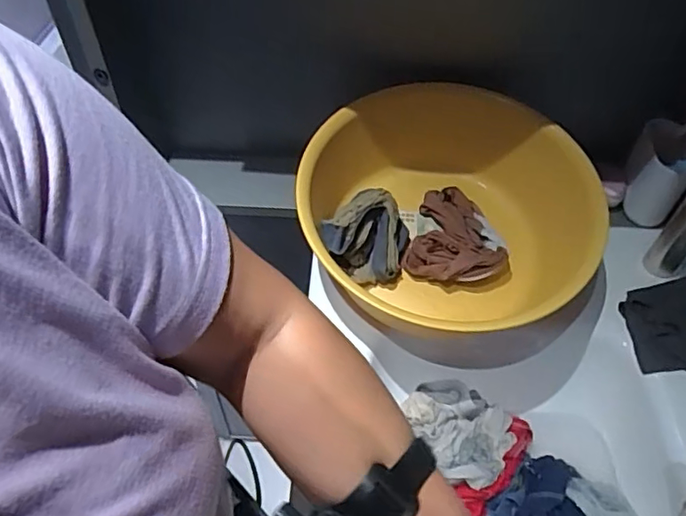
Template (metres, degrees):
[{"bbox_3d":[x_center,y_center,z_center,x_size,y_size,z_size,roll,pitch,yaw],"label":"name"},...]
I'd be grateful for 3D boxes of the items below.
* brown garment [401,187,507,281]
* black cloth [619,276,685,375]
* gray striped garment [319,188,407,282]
[{"bbox_3d":[0.144,-0.027,0.678,0.111,0.041,0.130,15,51,11],"label":"brown garment"},{"bbox_3d":[0.388,0.079,0.641,0.109,0.027,0.114,-4,50,-4],"label":"black cloth"},{"bbox_3d":[0.028,-0.031,0.659,0.099,0.070,0.092,11,51,8],"label":"gray striped garment"}]

